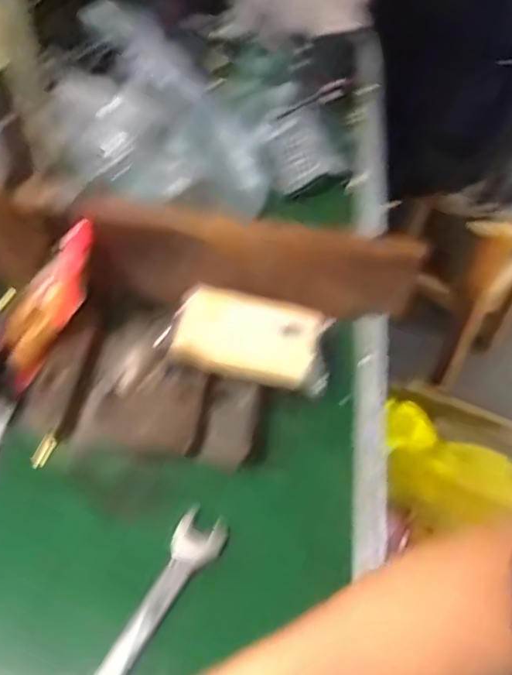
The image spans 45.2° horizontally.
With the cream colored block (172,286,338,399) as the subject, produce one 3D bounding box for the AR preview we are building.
[{"bbox_3d":[-0.003,0.001,0.449,0.107,0.025,0.063,10,54,6],"label":"cream colored block"}]

